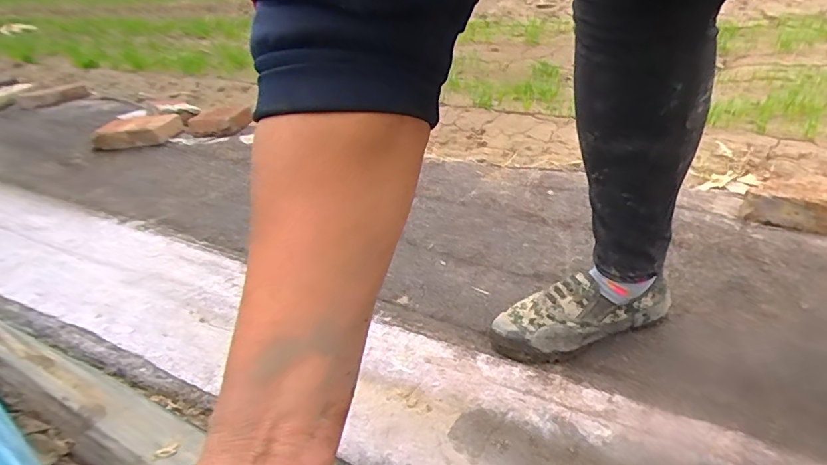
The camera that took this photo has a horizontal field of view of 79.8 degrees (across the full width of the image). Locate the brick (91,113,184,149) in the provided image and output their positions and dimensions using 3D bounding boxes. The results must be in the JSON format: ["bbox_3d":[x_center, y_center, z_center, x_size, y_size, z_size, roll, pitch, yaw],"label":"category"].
[{"bbox_3d":[-0.709,-0.261,1.272,0.220,0.068,0.110,-6,34,2],"label":"brick"}]

